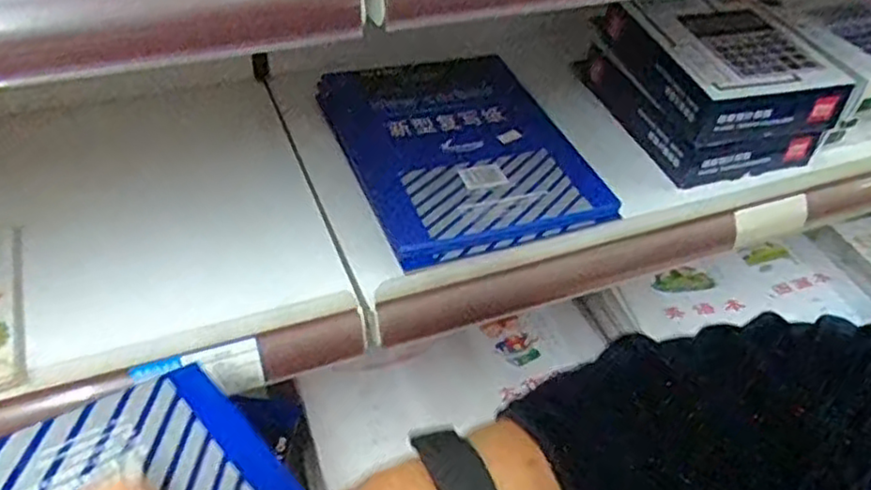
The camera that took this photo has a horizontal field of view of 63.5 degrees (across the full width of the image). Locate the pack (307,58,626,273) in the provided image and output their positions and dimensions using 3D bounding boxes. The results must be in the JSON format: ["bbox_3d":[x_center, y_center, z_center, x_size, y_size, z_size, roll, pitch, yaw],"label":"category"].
[{"bbox_3d":[0.019,-0.087,0.618,0.182,0.020,0.248,-13,47,-18],"label":"pack"}]

